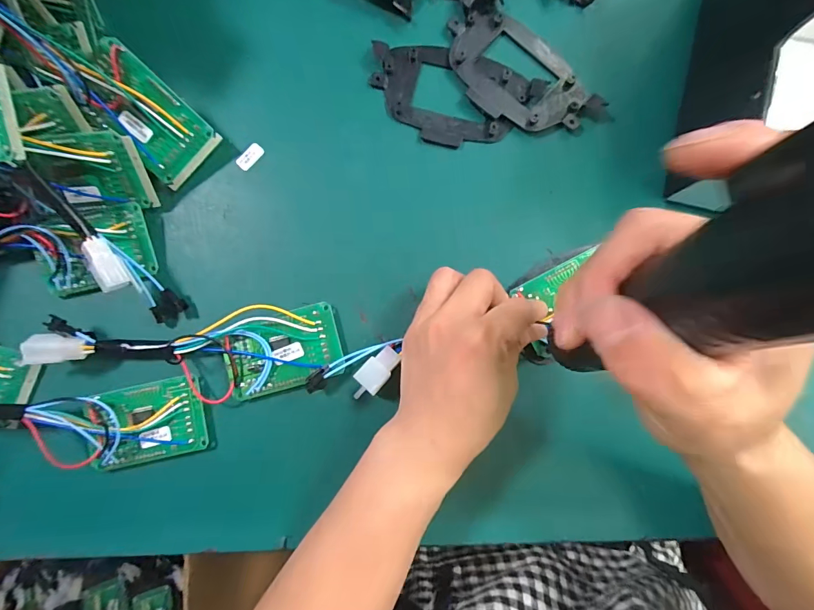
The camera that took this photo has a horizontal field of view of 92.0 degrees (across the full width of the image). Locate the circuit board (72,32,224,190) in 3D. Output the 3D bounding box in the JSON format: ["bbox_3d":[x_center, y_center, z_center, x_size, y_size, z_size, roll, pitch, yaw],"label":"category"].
[{"bbox_3d":[-0.165,-0.119,0.248,0.047,0.014,0.077,-46,116,-2],"label":"circuit board"}]

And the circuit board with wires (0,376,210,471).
[{"bbox_3d":[-0.220,0.074,0.245,0.182,0.018,0.056,3,85,-11],"label":"circuit board with wires"}]

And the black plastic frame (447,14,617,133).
[{"bbox_3d":[0.077,-0.160,0.275,0.068,0.006,0.118,-40,85,-2],"label":"black plastic frame"}]

